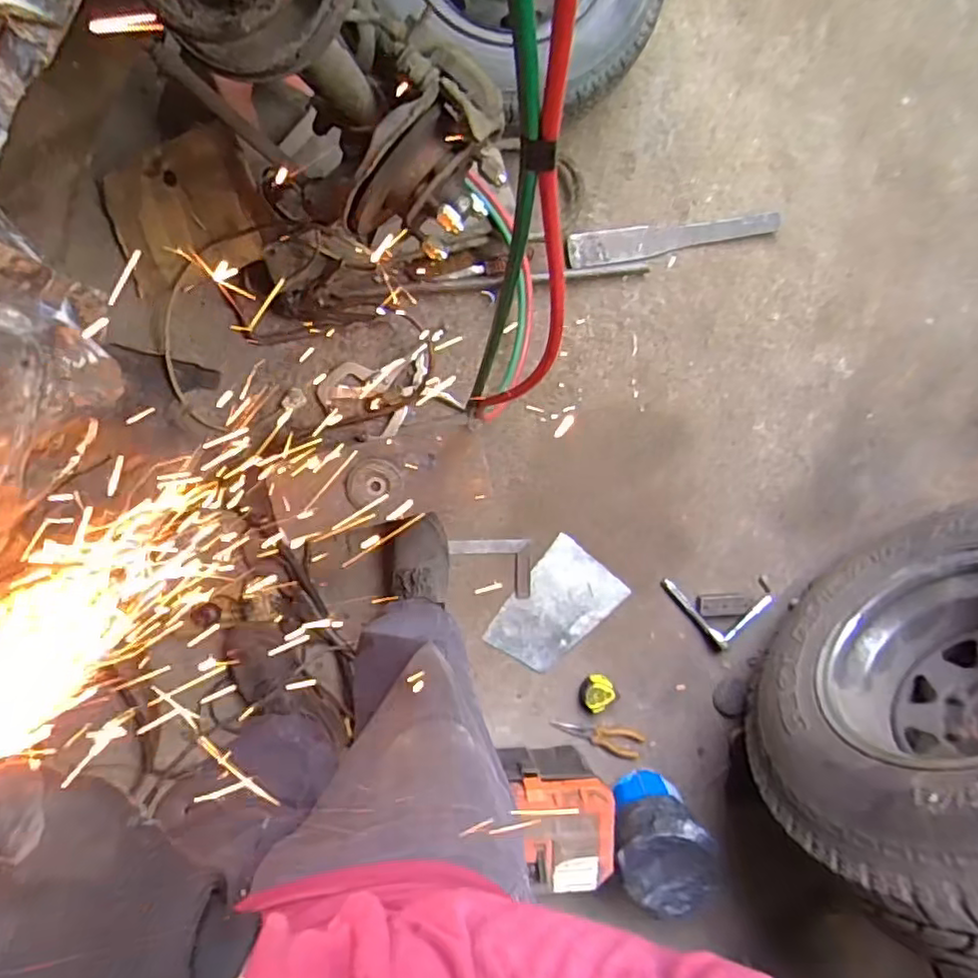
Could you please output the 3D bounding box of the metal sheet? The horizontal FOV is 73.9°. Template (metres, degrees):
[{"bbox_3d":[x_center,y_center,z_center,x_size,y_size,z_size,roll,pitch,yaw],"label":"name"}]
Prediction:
[{"bbox_3d":[0.132,0.240,1.295,0.175,0.008,0.251,40,92,-10],"label":"metal sheet"}]

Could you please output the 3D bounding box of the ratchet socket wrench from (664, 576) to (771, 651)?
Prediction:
[{"bbox_3d":[0.450,0.261,1.311,0.221,0.029,0.123,7,97,-7],"label":"ratchet socket wrench"}]

